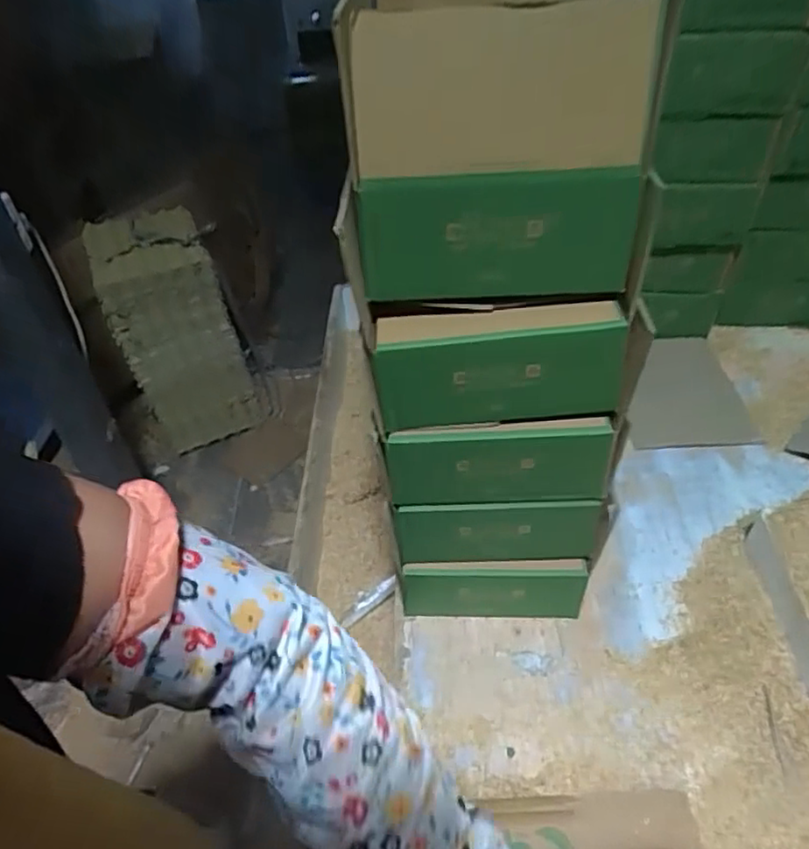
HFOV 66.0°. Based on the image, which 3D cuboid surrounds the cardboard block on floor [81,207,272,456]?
[{"bbox_3d":[-0.601,-0.257,1.682,0.289,0.559,0.316,-20,47,-14],"label":"cardboard block on floor"}]

